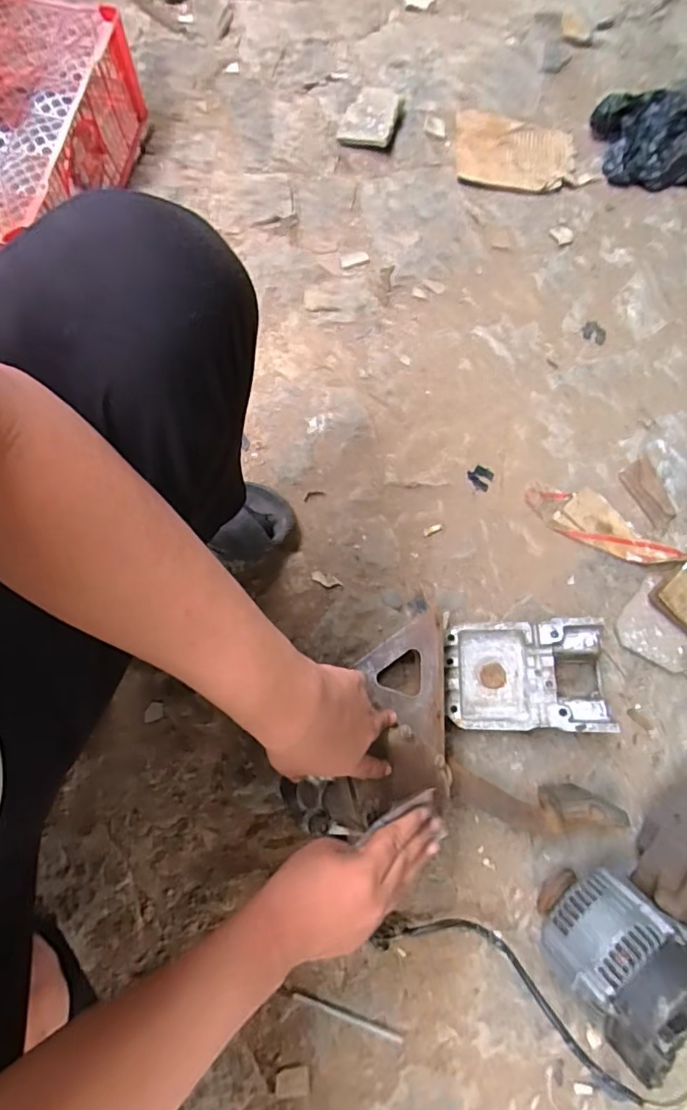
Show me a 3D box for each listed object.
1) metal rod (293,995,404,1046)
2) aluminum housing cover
[{"bbox_3d":[0.005,0.570,0.674,0.142,0.011,0.011,22,79,3],"label":"metal rod"},{"bbox_3d":[0.241,0.159,0.730,0.206,0.084,0.140,0,78,-1],"label":"aluminum housing cover"}]

